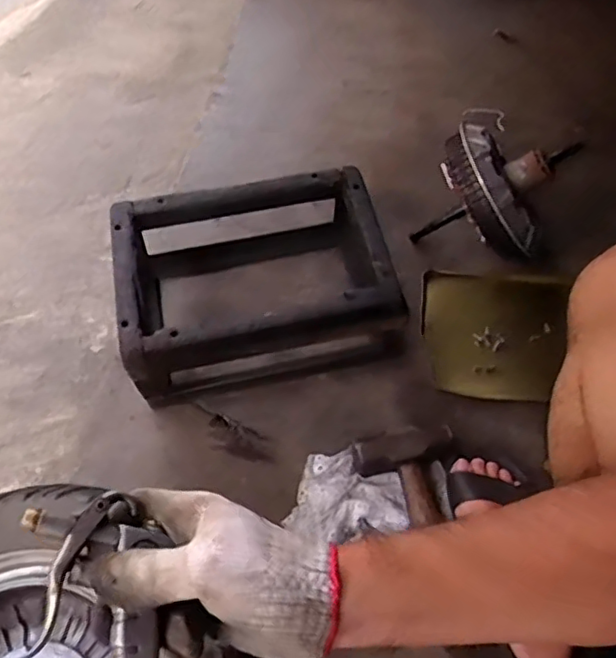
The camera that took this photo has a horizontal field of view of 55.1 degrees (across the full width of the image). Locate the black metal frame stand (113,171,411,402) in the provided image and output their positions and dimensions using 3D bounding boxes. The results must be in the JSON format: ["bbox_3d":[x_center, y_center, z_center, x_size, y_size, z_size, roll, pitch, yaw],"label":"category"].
[{"bbox_3d":[-0.074,-0.065,0.839,0.350,0.180,0.275,-12,58,-7],"label":"black metal frame stand"}]

